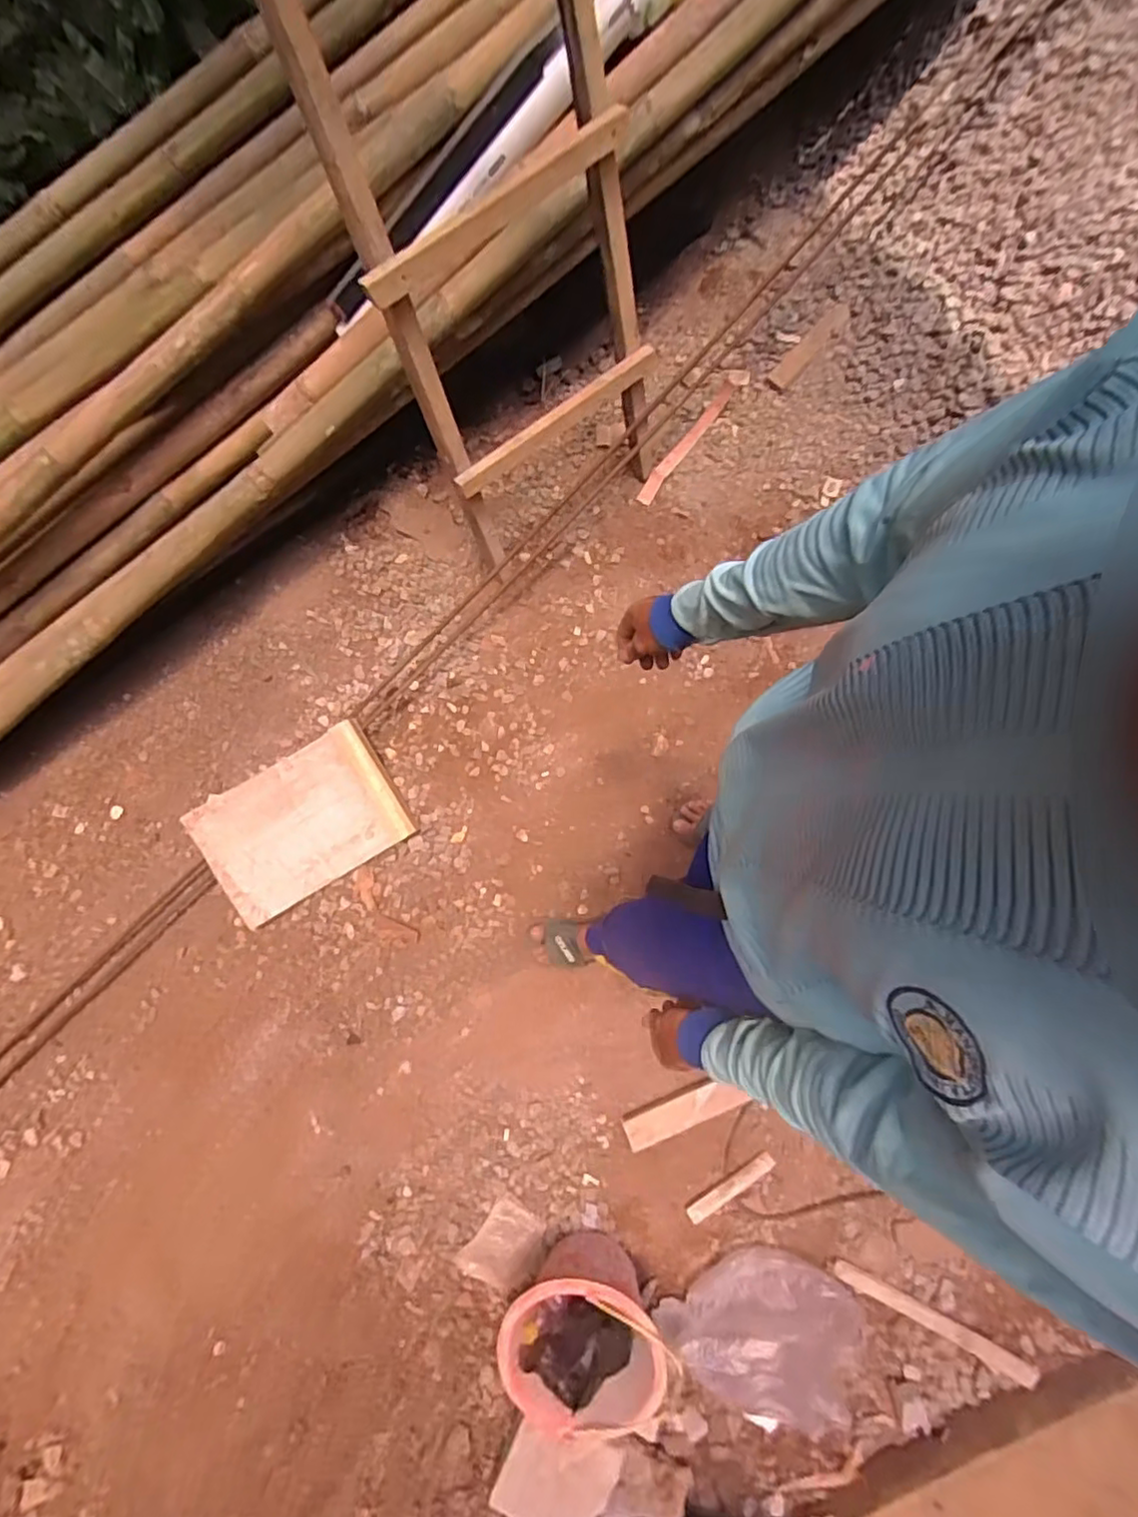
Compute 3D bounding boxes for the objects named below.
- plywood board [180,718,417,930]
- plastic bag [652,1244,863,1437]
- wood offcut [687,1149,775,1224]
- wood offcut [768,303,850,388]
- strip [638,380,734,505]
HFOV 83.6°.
[{"bbox_3d":[-0.604,0.151,1.433,0.440,0.032,0.296,-29,98,-2],"label":"plywood board"},{"bbox_3d":[0.376,1.067,1.187,0.355,0.113,0.245,21,81,9],"label":"plastic bag"},{"bbox_3d":[0.328,0.867,1.289,0.200,0.020,0.032,-31,77,-2],"label":"wood offcut"},{"bbox_3d":[0.511,-0.873,1.348,0.192,0.028,0.041,-45,77,15],"label":"wood offcut"},{"bbox_3d":[0.258,-0.704,1.424,0.037,0.009,0.304,35,109,-13],"label":"strip"}]

